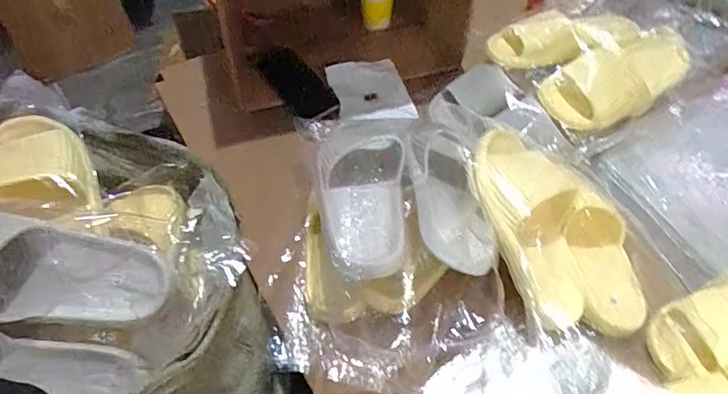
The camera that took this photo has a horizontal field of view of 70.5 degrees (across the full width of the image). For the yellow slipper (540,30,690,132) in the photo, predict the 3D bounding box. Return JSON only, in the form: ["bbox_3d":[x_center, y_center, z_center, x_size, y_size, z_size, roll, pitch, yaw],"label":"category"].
[{"bbox_3d":[0.391,-0.184,0.776,0.282,0.076,0.098,-28,54,-19],"label":"yellow slipper"}]

